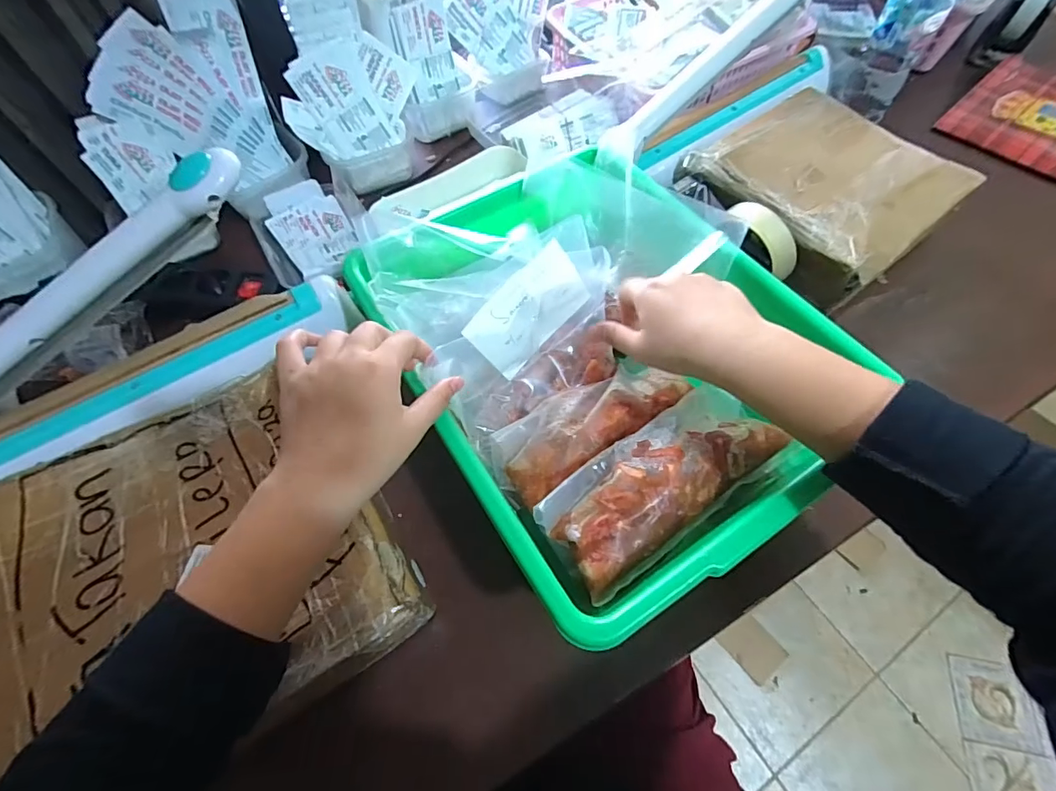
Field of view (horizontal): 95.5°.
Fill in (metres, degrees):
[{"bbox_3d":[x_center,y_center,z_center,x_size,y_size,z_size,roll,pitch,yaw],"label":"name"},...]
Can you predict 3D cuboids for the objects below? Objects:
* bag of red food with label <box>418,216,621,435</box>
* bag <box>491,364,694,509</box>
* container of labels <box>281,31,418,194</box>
[{"bbox_3d":[0.015,-0.044,0.426,0.196,0.162,0.051,-48,45,-2],"label":"bag of red food with label"},{"bbox_3d":[0.054,0.022,0.419,0.175,0.038,0.065,-33,66,-15],"label":"bag"},{"bbox_3d":[-0.215,-0.353,0.612,0.153,0.112,0.130,-19,63,-8],"label":"container of labels"}]

